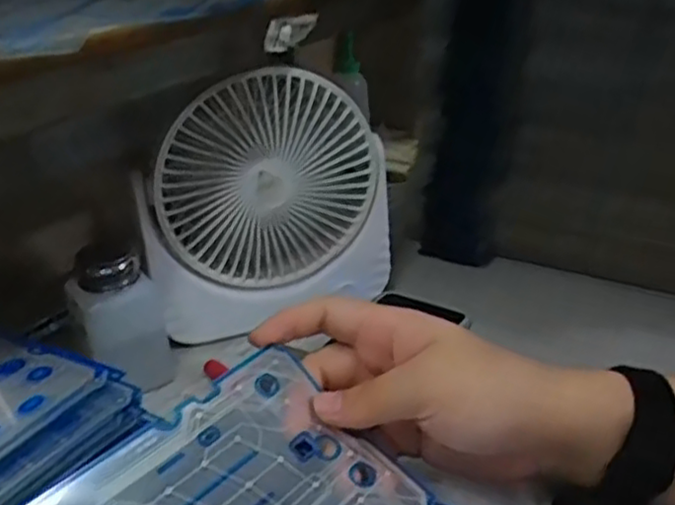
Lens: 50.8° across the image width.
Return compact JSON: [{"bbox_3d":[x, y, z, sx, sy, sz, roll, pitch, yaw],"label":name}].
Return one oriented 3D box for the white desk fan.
[{"bbox_3d":[-0.050,-0.038,0.530,0.184,0.180,0.053,-15,29,-25],"label":"white desk fan"}]

